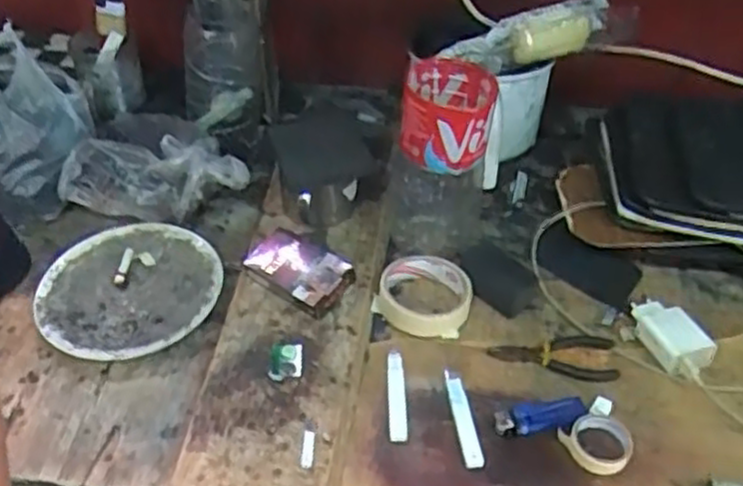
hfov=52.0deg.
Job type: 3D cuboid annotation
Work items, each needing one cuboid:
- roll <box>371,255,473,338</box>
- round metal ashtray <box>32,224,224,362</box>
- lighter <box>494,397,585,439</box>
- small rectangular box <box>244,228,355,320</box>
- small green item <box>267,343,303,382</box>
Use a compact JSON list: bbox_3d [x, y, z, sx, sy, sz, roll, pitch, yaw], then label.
[{"bbox_3d":[0.052,0.052,0.743,0.087,0.030,0.087,-1,43,1],"label":"roll"},{"bbox_3d":[-0.233,0.044,0.742,0.172,0.017,0.158,1,44,-1],"label":"round metal ashtray"},{"bbox_3d":[0.145,0.149,0.652,0.078,0.013,0.031,-8,45,-10],"label":"lighter"},{"bbox_3d":[-0.074,0.027,0.746,0.111,0.025,0.061,28,50,25],"label":"small rectangular box"},{"bbox_3d":[-0.076,0.105,0.676,0.028,0.006,0.038,3,44,2],"label":"small green item"}]

